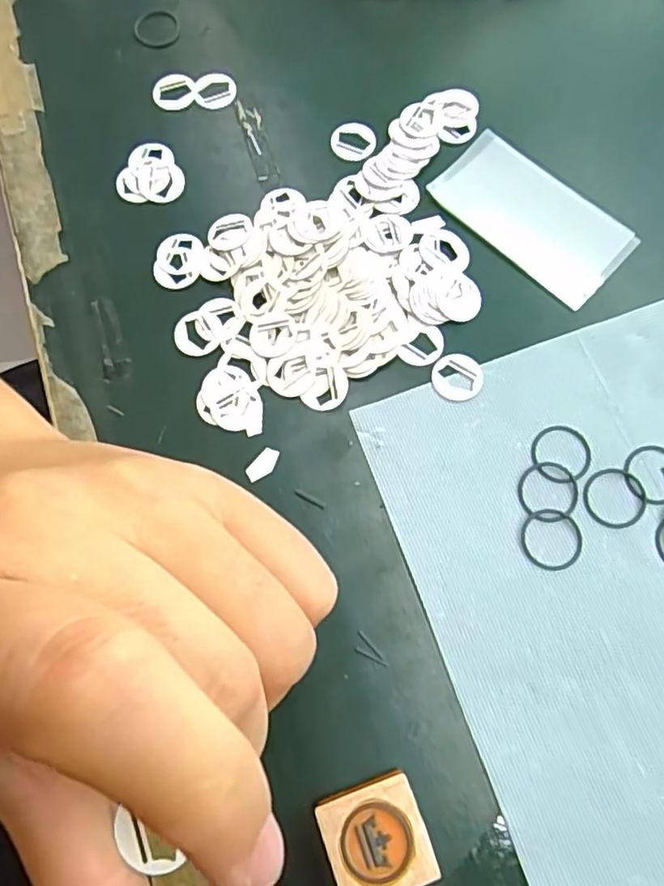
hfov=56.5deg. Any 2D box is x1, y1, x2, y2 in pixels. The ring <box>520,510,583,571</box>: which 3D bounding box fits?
[{"bbox_3d":[0.074,0.032,0.207,0.021,0.004,0.020,-1,74,2],"label":"ring"}]

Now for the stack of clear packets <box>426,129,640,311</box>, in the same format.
[{"bbox_3d":[0.078,-0.090,0.243,0.076,0.004,0.042,43,79,13],"label":"stack of clear packets"}]

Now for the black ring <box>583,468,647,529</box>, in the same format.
[{"bbox_3d":[0.097,0.019,0.211,0.021,0.004,0.020,-1,74,2],"label":"black ring"}]

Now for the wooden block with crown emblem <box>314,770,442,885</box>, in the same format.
[{"bbox_3d":[0.013,0.117,0.183,0.029,0.007,0.030,-20,74,-4],"label":"wooden block with crown emblem"}]

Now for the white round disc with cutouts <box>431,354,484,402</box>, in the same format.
[{"bbox_3d":[0.046,-0.024,0.224,0.018,0.004,0.018,-1,74,2],"label":"white round disc with cutouts"}]

